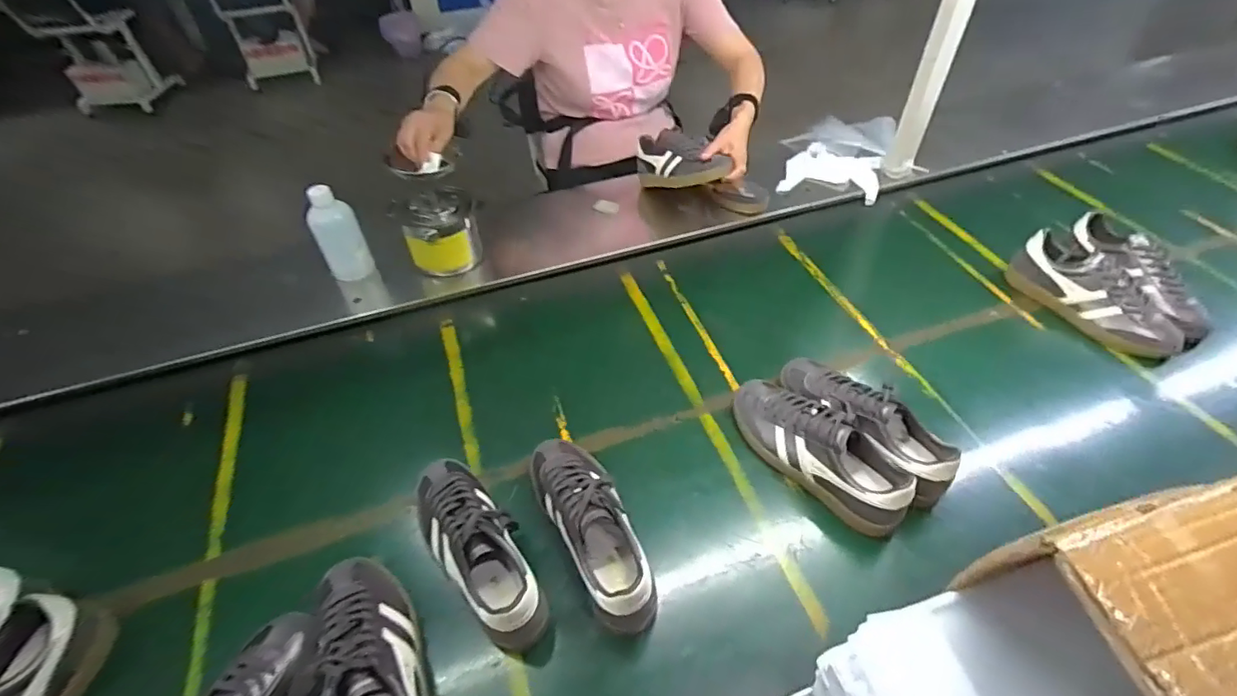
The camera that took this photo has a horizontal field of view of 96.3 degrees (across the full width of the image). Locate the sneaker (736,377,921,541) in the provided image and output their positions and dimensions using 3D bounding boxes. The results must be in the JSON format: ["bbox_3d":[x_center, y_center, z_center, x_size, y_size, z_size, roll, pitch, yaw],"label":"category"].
[{"bbox_3d":[0.267,0.125,0.746,0.092,0.093,0.266,-37,56,-27],"label":"sneaker"}]

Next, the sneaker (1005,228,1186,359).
[{"bbox_3d":[0.799,-0.087,0.936,0.108,0.105,0.263,-24,51,-18],"label":"sneaker"}]

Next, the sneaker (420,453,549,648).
[{"bbox_3d":[-0.164,0.237,0.658,0.095,0.080,0.236,-32,54,-24],"label":"sneaker"}]

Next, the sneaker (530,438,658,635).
[{"bbox_3d":[-0.035,0.212,0.684,0.089,0.112,0.258,-22,50,-16],"label":"sneaker"}]

